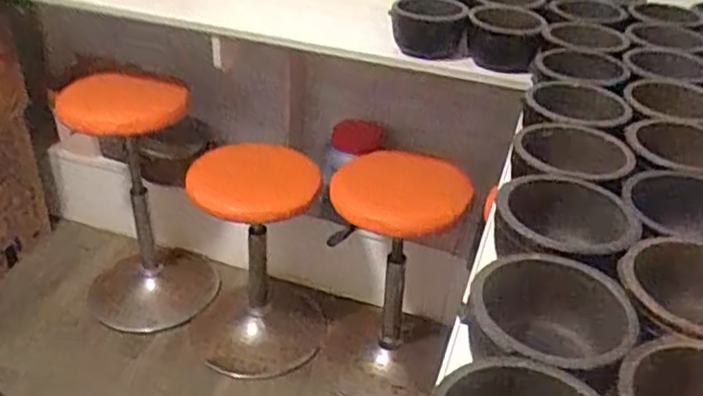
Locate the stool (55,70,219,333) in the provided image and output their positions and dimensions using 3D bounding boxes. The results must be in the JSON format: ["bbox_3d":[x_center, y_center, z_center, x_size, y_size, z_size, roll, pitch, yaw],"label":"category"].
[{"bbox_3d":[-0.554,0.009,1.797,0.332,0.744,0.314,-7,34,-14],"label":"stool"}]

